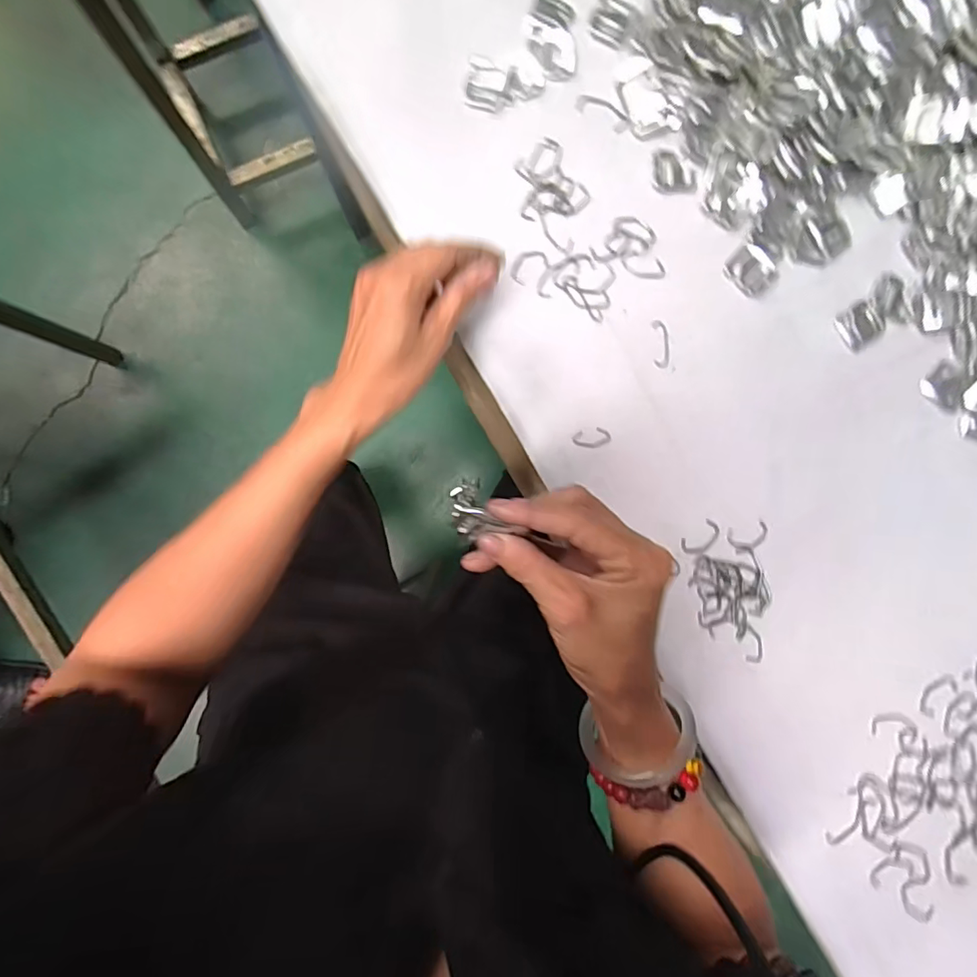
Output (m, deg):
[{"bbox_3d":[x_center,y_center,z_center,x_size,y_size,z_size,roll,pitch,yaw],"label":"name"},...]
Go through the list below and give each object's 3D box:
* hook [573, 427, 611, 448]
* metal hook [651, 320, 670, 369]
[{"bbox_3d":[0.079,-0.038,0.399,0.029,0.004,0.014,-13,91,-2],"label":"hook"},{"bbox_3d":[0.133,-0.111,0.403,0.013,0.004,0.037,-5,91,-2],"label":"metal hook"}]

